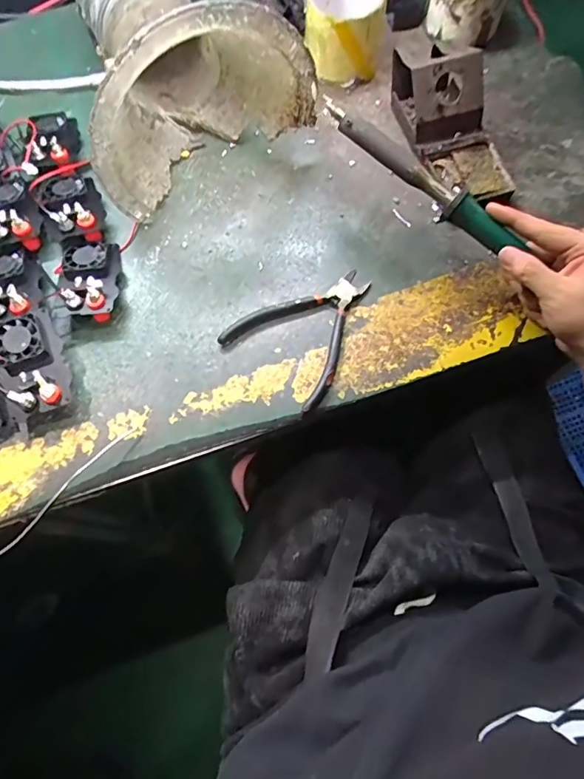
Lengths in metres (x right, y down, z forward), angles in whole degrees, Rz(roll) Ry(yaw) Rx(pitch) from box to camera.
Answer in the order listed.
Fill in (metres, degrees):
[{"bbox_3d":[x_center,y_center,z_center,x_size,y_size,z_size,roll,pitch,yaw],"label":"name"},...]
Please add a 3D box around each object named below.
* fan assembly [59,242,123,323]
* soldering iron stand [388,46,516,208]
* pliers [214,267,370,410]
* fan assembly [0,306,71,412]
[{"bbox_3d":[-0.191,-0.108,0.466,0.050,0.032,0.090,-11,71,-2],"label":"fan assembly"},{"bbox_3d":[0.161,-0.270,0.488,0.080,0.082,0.166,-18,71,-5],"label":"soldering iron stand"},{"bbox_3d":[0.019,-0.062,0.453,0.105,0.015,0.132,39,76,13],"label":"pliers"},{"bbox_3d":[-0.228,-0.021,0.432,0.063,0.038,0.094,-33,73,-9],"label":"fan assembly"}]

